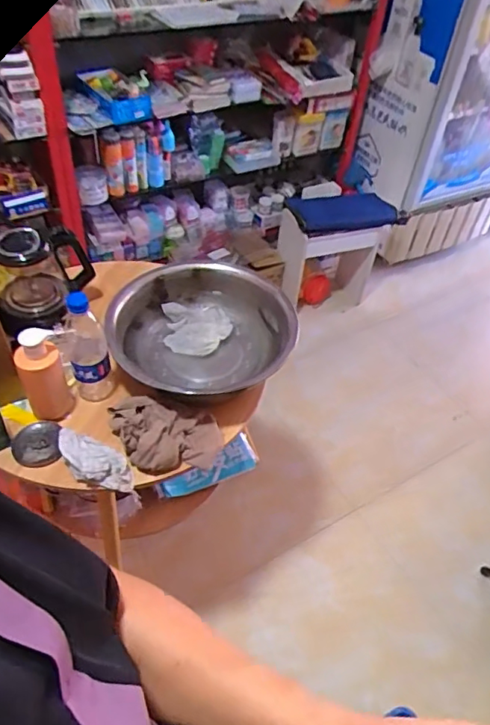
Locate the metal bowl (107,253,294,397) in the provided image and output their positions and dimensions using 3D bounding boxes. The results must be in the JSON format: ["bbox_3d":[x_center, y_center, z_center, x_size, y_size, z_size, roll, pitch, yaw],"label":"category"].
[{"bbox_3d":[-0.074,-0.055,1.012,0.317,0.096,0.317,3,46,-3],"label":"metal bowl"}]

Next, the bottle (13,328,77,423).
[{"bbox_3d":[-0.323,0.023,0.881,0.075,0.170,0.064,-17,50,-20],"label":"bottle"}]

